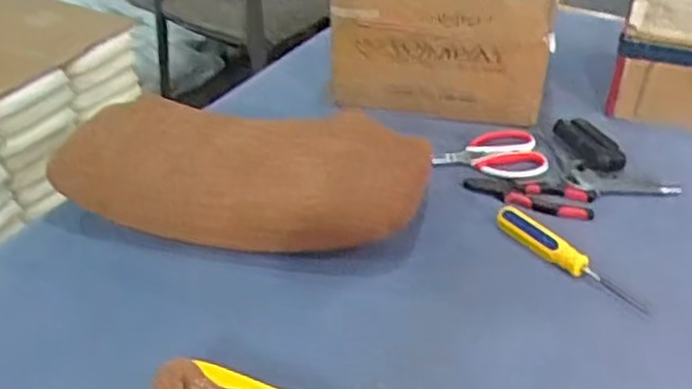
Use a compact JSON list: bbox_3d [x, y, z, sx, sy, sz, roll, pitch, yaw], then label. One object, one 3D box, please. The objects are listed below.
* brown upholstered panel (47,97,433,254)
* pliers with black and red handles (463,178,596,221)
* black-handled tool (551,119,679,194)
[{"bbox_3d":[-0.121,-0.029,0.883,0.433,0.071,0.223,7,36,11],"label":"brown upholstered panel"},{"bbox_3d":[0.219,0.003,0.882,0.151,0.012,0.057,9,37,13],"label":"pliers with black and red handles"},{"bbox_3d":[0.339,-0.051,0.932,0.115,0.021,0.153,-3,36,-3],"label":"black-handled tool"}]

